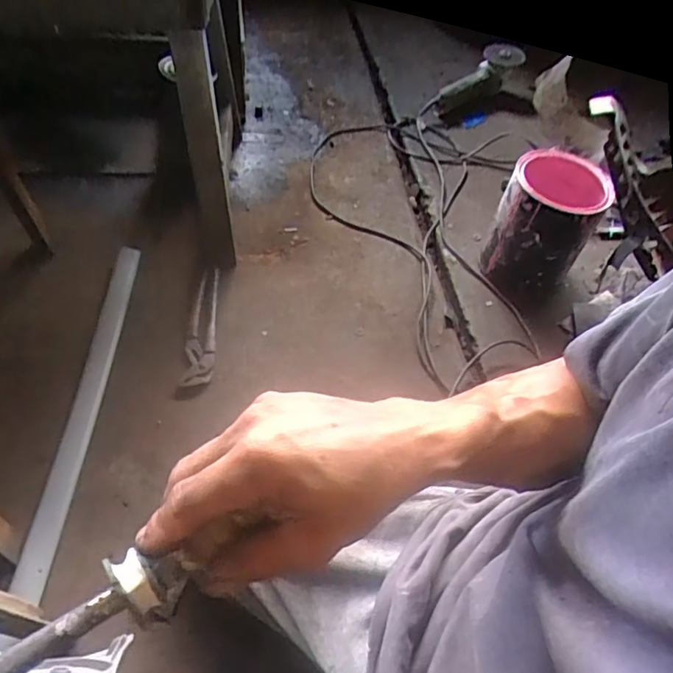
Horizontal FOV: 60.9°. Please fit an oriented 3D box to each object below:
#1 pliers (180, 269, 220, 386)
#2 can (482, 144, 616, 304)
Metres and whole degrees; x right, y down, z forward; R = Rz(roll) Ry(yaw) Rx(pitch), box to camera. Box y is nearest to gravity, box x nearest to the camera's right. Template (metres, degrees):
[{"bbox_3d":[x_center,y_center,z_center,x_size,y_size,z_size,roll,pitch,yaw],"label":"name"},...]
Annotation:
[{"bbox_3d":[-0.214,-0.023,0.927,0.045,0.018,0.236,9,56,-15],"label":"pliers"},{"bbox_3d":[0.353,-0.189,0.986,0.154,0.202,0.159,25,53,13],"label":"can"}]

